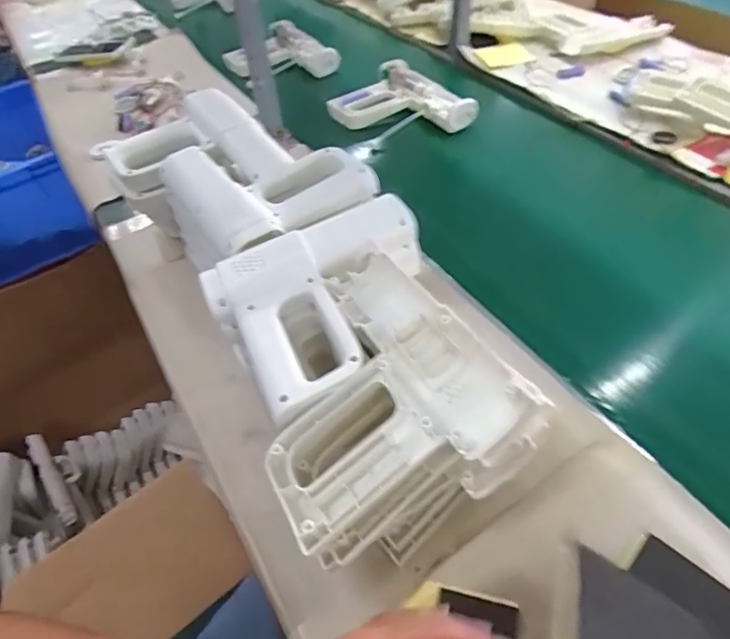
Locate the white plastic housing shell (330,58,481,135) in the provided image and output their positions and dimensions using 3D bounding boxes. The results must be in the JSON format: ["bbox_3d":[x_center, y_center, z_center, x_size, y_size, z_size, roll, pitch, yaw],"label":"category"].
[{"bbox_3d":[0.056,-0.375,0.873,0.188,0.045,0.203,-28,53,-16],"label":"white plastic housing shell"}]

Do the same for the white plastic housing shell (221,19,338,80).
[{"bbox_3d":[-0.185,-0.557,1.062,0.185,0.058,0.216,-31,54,-18],"label":"white plastic housing shell"}]

